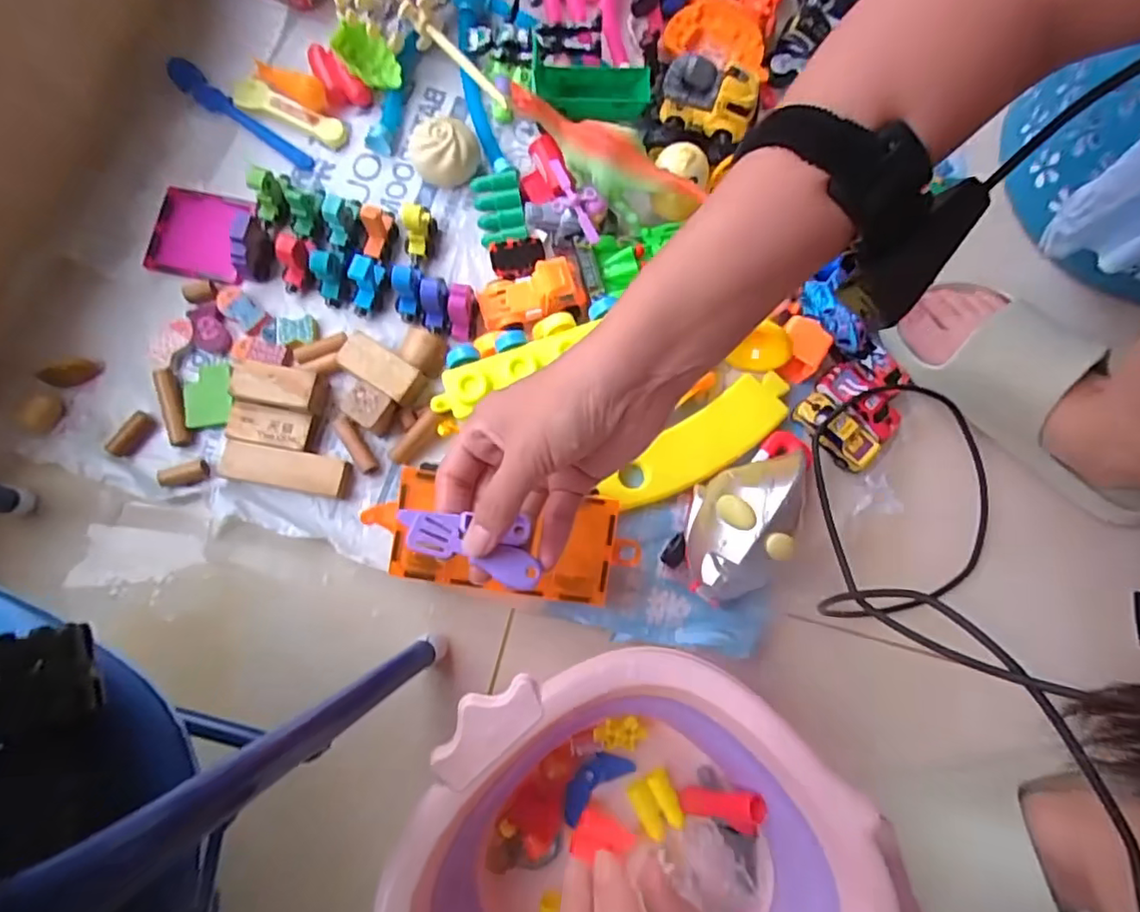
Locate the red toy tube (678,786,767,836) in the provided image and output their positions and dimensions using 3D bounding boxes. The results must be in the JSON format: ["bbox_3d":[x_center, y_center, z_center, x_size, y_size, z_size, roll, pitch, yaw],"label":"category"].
[{"bbox_3d":[0.104,0.236,0.395,0.020,0.062,0.019,-4,77,-42],"label":"red toy tube"}]

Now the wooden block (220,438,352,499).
[{"bbox_3d":[-0.215,0.010,0.439,0.091,0.010,0.029,11,79,-2],"label":"wooden block"}]

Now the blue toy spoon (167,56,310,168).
[{"bbox_3d":[-0.282,-0.289,0.496,0.141,0.019,0.024,38,80,3],"label":"blue toy spoon"}]

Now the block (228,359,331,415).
[{"bbox_3d":[-0.223,-0.054,0.444,0.068,0.027,0.030,11,93,-9],"label":"block"}]

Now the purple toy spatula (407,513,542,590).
[{"bbox_3d":[-0.046,0.047,0.285,0.066,0.007,0.018,23,80,-11],"label":"purple toy spatula"}]

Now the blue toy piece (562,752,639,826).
[{"bbox_3d":[0.016,0.231,0.412,0.058,0.004,0.026,-38,84,-9],"label":"blue toy piece"}]

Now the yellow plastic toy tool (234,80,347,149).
[{"bbox_3d":[-0.242,-0.296,0.502,0.101,0.014,0.024,23,79,1],"label":"yellow plastic toy tool"}]

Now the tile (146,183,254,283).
[{"bbox_3d":[-0.305,-0.183,0.479,0.073,0.012,0.071,10,79,-2],"label":"tile"}]

